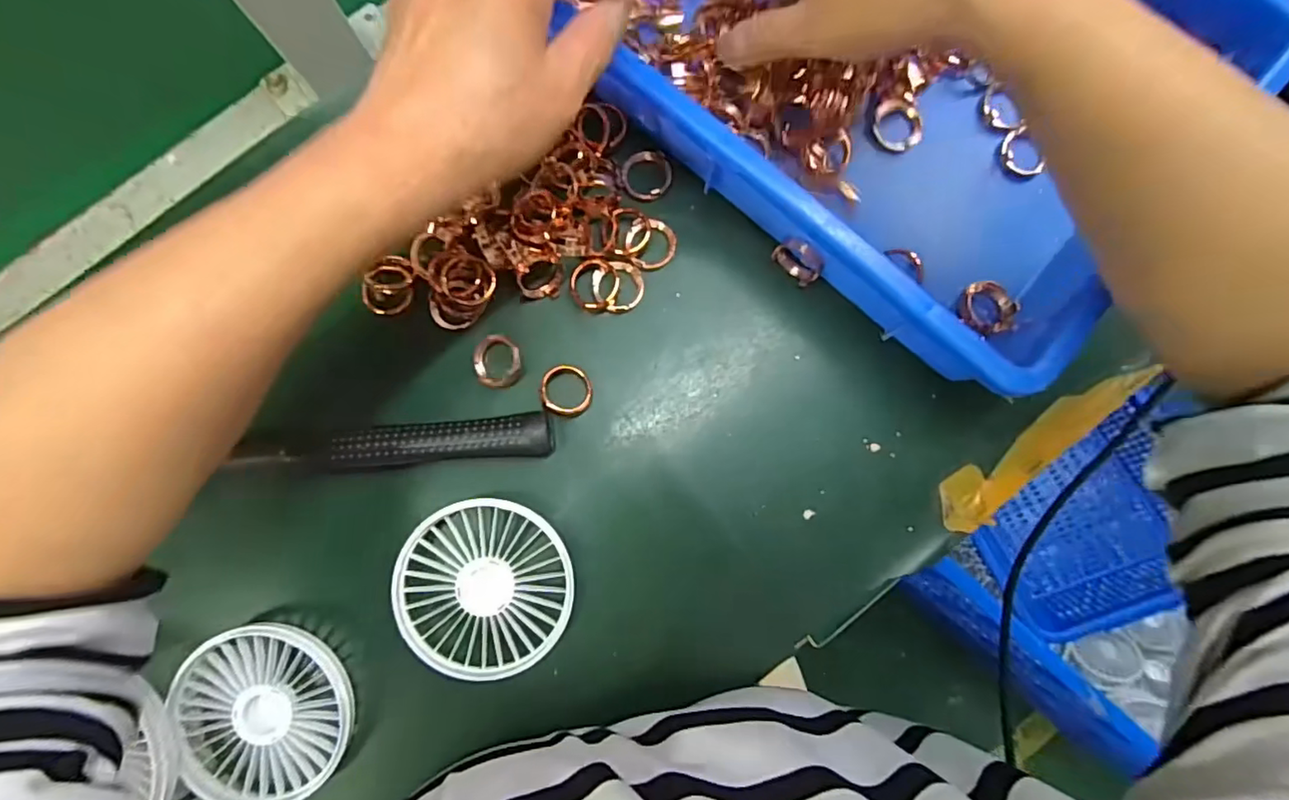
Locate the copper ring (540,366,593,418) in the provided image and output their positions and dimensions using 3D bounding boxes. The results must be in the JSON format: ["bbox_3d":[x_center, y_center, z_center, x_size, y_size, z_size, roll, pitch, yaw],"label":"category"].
[{"bbox_3d":[-0.041,-0.004,0.316,0.027,0.004,0.028,-1,93,-20],"label":"copper ring"}]

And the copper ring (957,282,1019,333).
[{"bbox_3d":[0.186,-0.049,0.319,0.031,0.007,0.029,0,85,1],"label":"copper ring"}]

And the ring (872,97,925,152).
[{"bbox_3d":[0.143,-0.154,0.334,0.027,0.007,0.027,2,98,13],"label":"ring"}]

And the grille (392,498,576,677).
[{"bbox_3d":[-0.081,0.096,0.307,0.084,0.020,0.087,0,85,1],"label":"grille"}]

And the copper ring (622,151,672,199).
[{"bbox_3d":[0.001,-0.127,0.333,0.027,0.005,0.028,0,85,1],"label":"copper ring"}]

